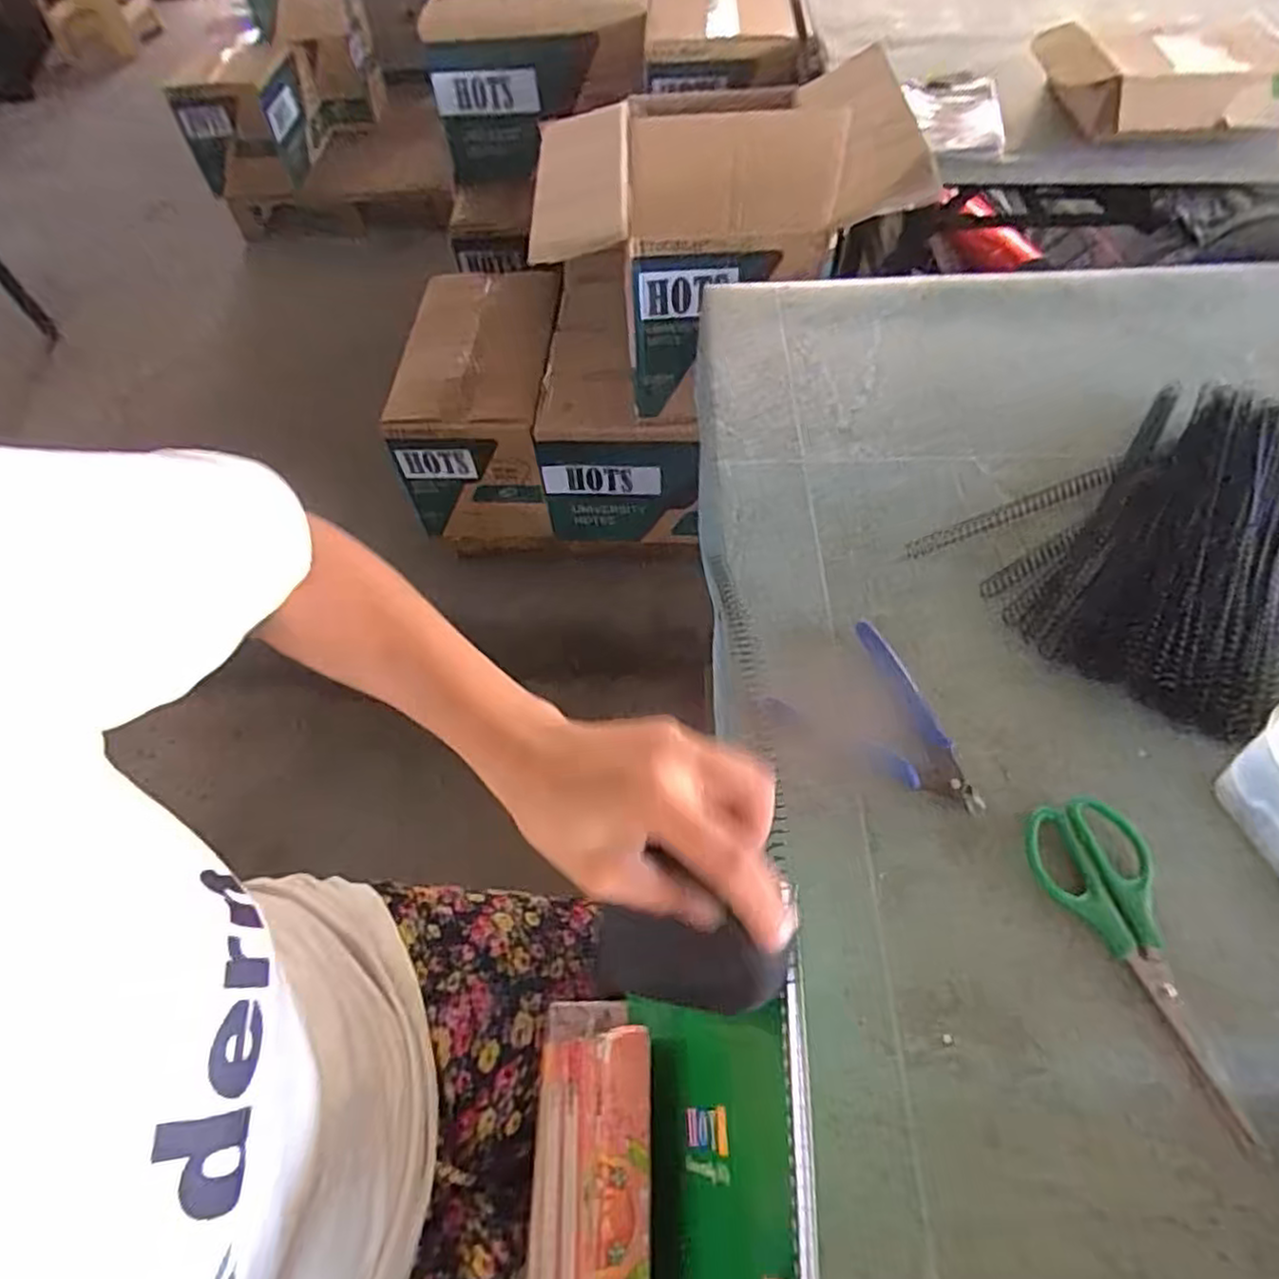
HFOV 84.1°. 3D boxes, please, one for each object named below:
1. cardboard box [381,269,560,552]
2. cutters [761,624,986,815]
[{"bbox_3d":[-0.284,-0.466,1.428,0.258,0.364,0.429,4,59,6],"label":"cardboard box"},{"bbox_3d":[0.141,0.051,0.400,0.086,0.012,0.117,-36,63,-18],"label":"cutters"}]

